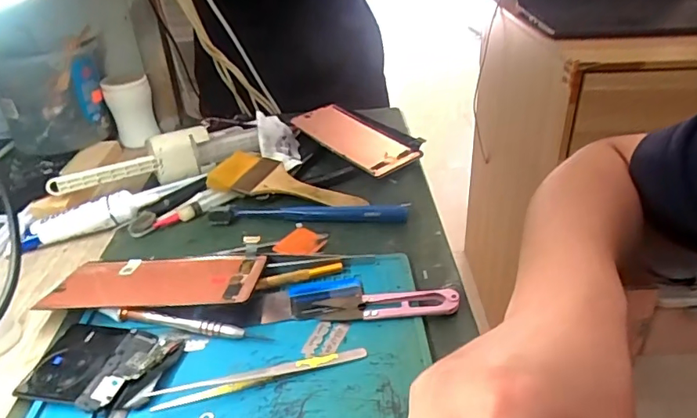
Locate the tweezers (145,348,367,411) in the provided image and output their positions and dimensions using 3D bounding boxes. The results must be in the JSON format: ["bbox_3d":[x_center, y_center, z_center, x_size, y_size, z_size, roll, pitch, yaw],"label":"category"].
[{"bbox_3d":[-0.055,0.104,0.325,0.134,0.006,0.010,-10,33,-12],"label":"tweezers"}]

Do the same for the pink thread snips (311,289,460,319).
[{"bbox_3d":[0.027,0.067,0.370,0.102,0.012,0.022,-1,32,1],"label":"pink thread snips"}]

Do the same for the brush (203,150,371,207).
[{"bbox_3d":[-0.060,-0.024,0.513,0.155,0.026,0.058,12,35,21],"label":"brush"}]

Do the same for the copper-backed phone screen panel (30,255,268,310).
[{"bbox_3d":[-0.148,0.055,0.400,0.159,0.006,0.072,-3,23,3],"label":"copper-backed phone screen panel"}]

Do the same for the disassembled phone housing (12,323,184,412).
[{"bbox_3d":[-0.160,0.102,0.337,0.087,0.007,0.062,6,33,12],"label":"disassembled phone housing"}]

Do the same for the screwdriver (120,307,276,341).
[{"bbox_3d":[-0.111,0.080,0.361,0.112,0.013,0.008,5,33,11],"label":"screwdriver"}]

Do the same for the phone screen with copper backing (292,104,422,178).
[{"bbox_3d":[0.011,-0.086,0.598,0.082,0.012,0.155,-25,44,-31],"label":"phone screen with copper backing"}]

